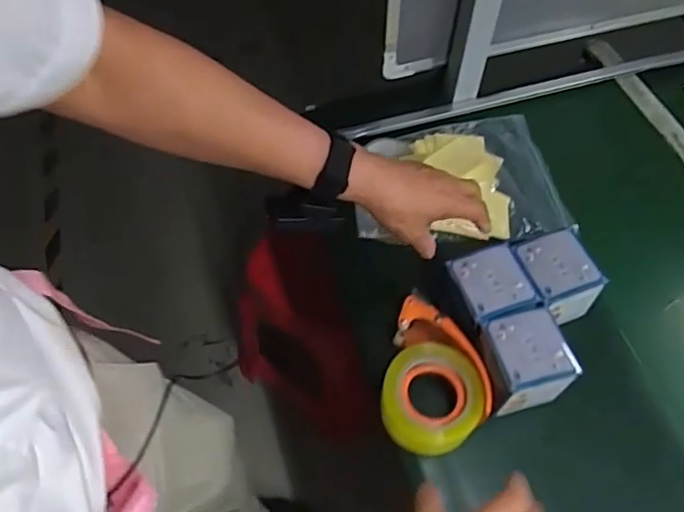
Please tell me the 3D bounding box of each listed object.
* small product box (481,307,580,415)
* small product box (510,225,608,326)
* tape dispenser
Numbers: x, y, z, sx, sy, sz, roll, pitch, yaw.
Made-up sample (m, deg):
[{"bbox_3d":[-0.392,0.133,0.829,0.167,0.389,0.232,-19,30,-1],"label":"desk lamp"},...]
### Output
[{"bbox_3d":[0.195,0.119,0.621,0.088,0.081,0.091,-12,59,-8],"label":"small product box"},{"bbox_3d":[0.250,0.030,0.678,0.085,0.081,0.090,-17,60,-11],"label":"small product box"},{"bbox_3d":[0.107,0.135,0.627,0.113,0.052,0.157,13,59,7],"label":"tape dispenser"}]

